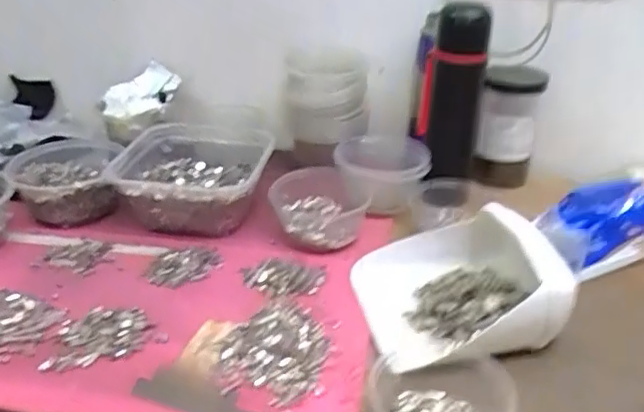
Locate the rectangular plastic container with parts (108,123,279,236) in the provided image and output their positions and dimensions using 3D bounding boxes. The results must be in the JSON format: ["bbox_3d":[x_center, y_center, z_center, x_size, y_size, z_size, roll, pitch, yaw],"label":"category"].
[{"bbox_3d":[-0.167,-0.038,0.776,0.175,0.074,0.191,5,28,4],"label":"rectangular plastic container with parts"}]

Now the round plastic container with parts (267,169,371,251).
[{"bbox_3d":[-0.003,0.002,0.712,0.107,0.065,0.099,3,28,-1],"label":"round plastic container with parts"}]

